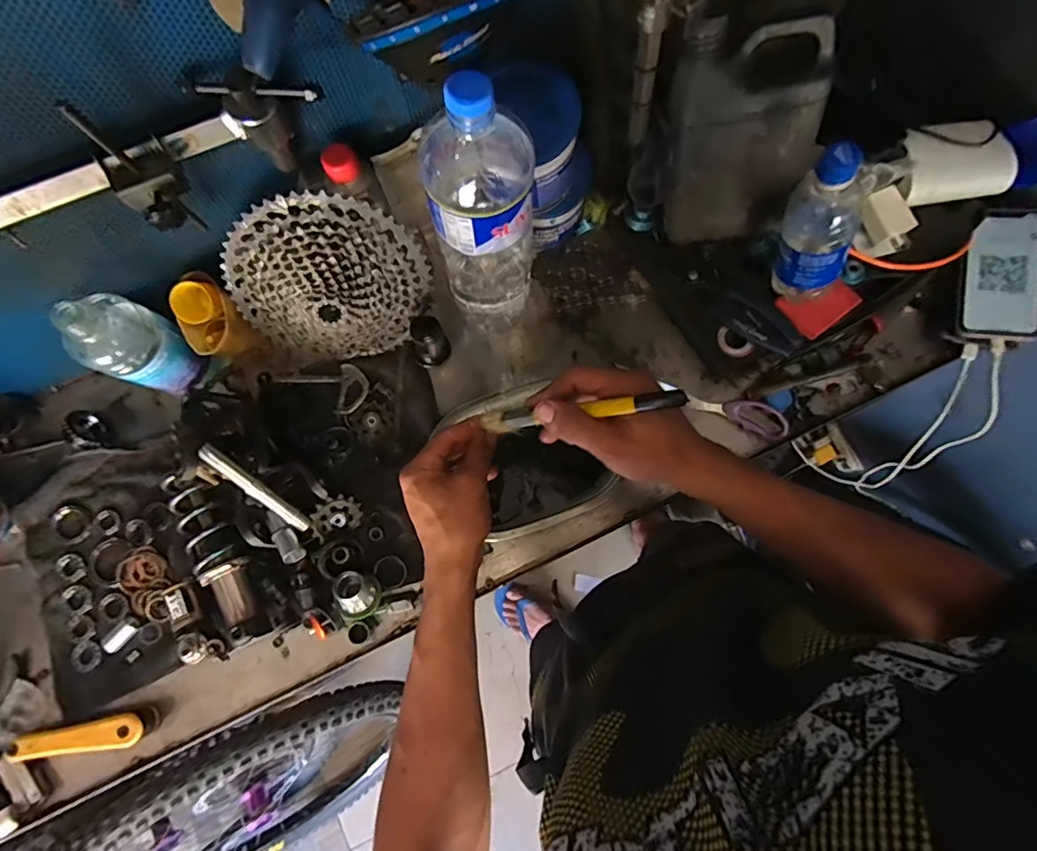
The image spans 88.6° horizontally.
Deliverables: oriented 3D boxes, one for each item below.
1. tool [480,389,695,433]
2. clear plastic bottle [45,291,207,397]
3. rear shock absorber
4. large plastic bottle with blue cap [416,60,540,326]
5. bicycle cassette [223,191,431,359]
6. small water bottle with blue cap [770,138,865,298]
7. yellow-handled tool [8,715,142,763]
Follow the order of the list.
[{"bbox_3d":[0.043,-0.010,0.405,0.168,0.010,0.017,-7,77,35],"label":"tool"},{"bbox_3d":[-0.376,-0.077,0.527,0.065,0.140,0.073,26,81,5],"label":"clear plastic bottle"},{"bbox_3d":[-0.311,0.132,0.557,0.055,0.043,0.190,-32,81,-5],"label":"rear shock absorber"},{"bbox_3d":[-0.026,-0.183,0.483,0.083,0.310,0.087,-3,80,0],"label":"large plastic bottle with blue cap"},{"bbox_3d":[-0.188,-0.129,0.532,0.193,0.189,0.048,0,49,-14],"label":"bicycle cassette"},{"bbox_3d":[0.278,-0.187,0.491,0.061,0.172,0.070,-29,57,-4],"label":"small water bottle with blue cap"},{"bbox_3d":[-0.440,0.312,0.537,0.126,0.034,0.027,-8,80,0],"label":"yellow-handled tool"}]

